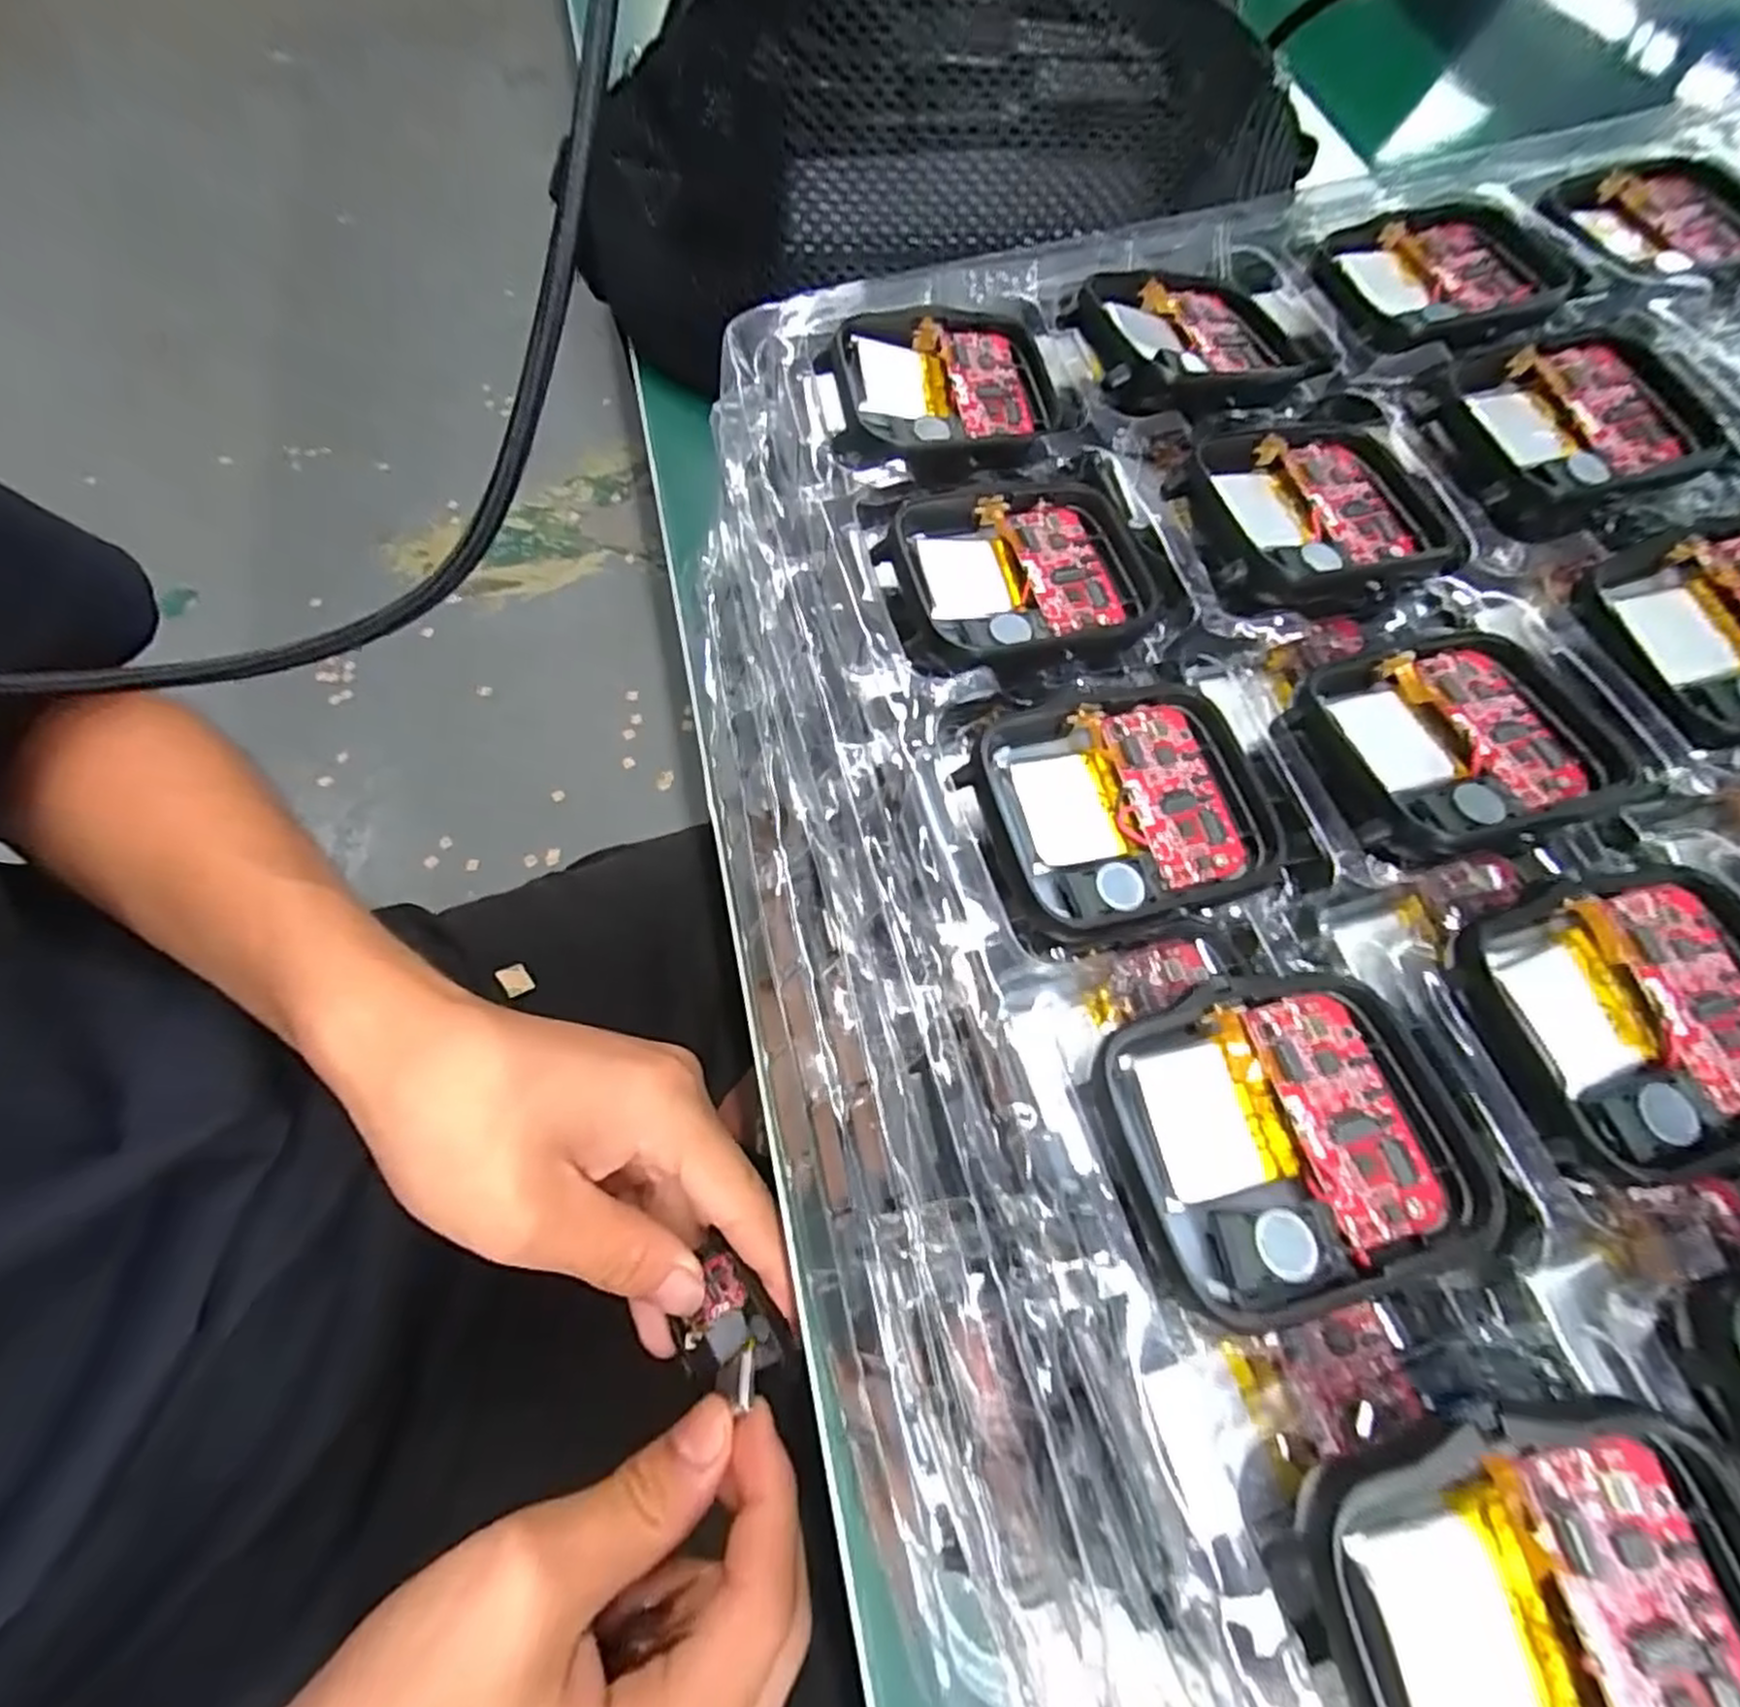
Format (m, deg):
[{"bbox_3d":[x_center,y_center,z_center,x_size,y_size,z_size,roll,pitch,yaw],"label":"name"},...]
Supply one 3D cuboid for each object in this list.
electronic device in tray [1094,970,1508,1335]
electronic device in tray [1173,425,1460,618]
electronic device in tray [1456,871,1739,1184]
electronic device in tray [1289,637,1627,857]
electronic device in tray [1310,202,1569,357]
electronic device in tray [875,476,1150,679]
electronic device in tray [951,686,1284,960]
[{"bbox_3d":[0.055,0.036,0.096,0.045,0.006,0.038,-15,67,-6],"label":"electronic device in tray"},{"bbox_3d":[0.082,-0.064,0.138,0.050,0.008,0.038,-19,68,-7],"label":"electronic device in tray"},{"bbox_3d":[0.109,0.022,0.103,0.043,0.004,0.037,-14,67,-5],"label":"electronic device in tray"},{"bbox_3d":[0.094,-0.019,0.120,0.047,0.006,0.036,-16,68,-6],"label":"electronic device in tray"},{"bbox_3d":[0.123,-0.124,0.160,0.048,0.006,0.040,-15,69,-6],"label":"electronic device in tray"},{"bbox_3d":[0.026,-0.052,0.135,0.050,0.009,0.039,-18,68,-7],"label":"electronic device in tray"},{"bbox_3d":[0.040,-0.007,0.117,0.046,0.007,0.038,-17,68,-6],"label":"electronic device in tray"}]

